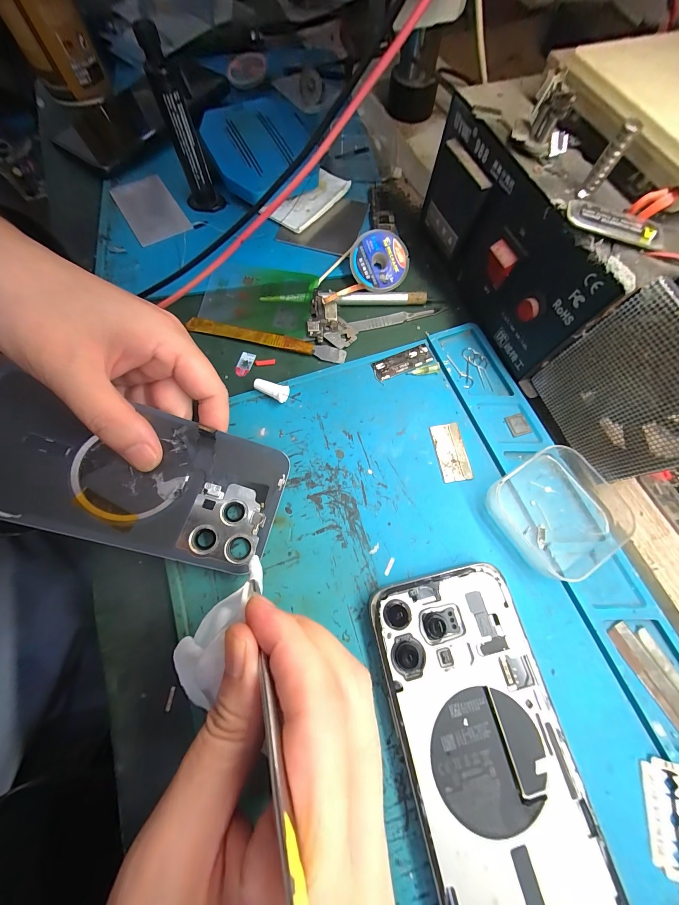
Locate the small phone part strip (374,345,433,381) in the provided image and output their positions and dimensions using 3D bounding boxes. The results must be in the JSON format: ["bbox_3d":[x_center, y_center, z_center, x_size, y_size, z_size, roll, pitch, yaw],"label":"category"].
[{"bbox_3d":[0.046,-0.065,0.209,0.043,0.004,0.015,-20,73,-8],"label":"small phone part strip"}]

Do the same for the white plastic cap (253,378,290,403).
[{"bbox_3d":[-0.045,-0.043,0.196,0.023,0.012,0.010,28,72,8],"label":"white plastic cap"}]

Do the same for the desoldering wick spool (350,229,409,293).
[{"bbox_3d":[0.031,-0.148,0.226,0.045,0.008,0.043,-3,97,-6],"label":"desoldering wick spool"}]

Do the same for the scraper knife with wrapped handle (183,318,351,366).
[{"bbox_3d":[-0.055,-0.085,0.214,0.120,0.004,0.011,14,71,3],"label":"scraper knife with wrapped handle"}]

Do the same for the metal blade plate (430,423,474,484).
[{"bbox_3d":[0.073,0.000,0.189,0.019,0.004,0.038,-10,72,0],"label":"metal blade plate"}]

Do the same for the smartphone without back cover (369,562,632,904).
[{"bbox_3d":[0.069,0.141,0.137,0.075,0.009,0.156,-13,72,-6],"label":"smartphone without back cover"}]

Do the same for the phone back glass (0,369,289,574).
[{"bbox_3d":[-0.111,0.014,0.155,0.155,0.005,0.075,14,70,-15],"label":"phone back glass"}]

